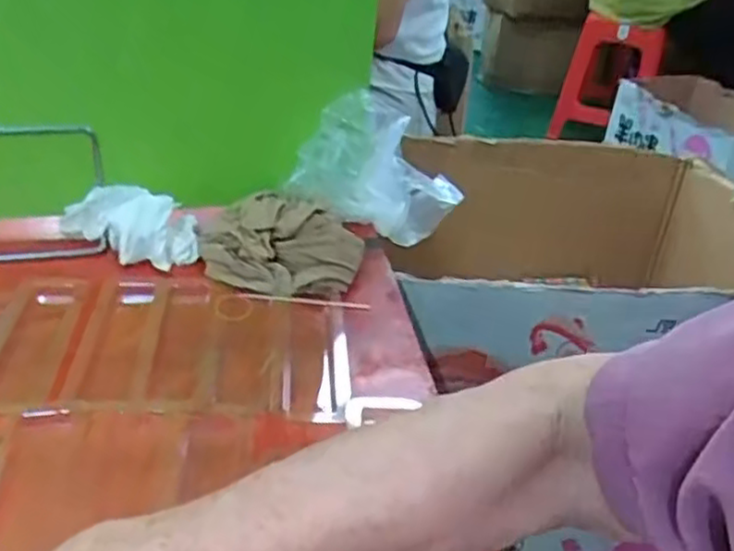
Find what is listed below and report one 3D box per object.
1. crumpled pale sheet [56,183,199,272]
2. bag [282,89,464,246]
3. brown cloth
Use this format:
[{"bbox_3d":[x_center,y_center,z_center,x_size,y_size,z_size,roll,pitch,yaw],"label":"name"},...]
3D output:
[{"bbox_3d":[-0.183,-0.039,0.550,0.104,0.039,0.047,4,33,-5],"label":"crumpled pale sheet"},{"bbox_3d":[0.007,-0.085,0.616,0.148,0.129,0.054,-13,37,-28],"label":"bag"},{"bbox_3d":[-0.065,-0.026,0.549,0.122,0.041,0.098,0,33,-12],"label":"brown cloth"}]

